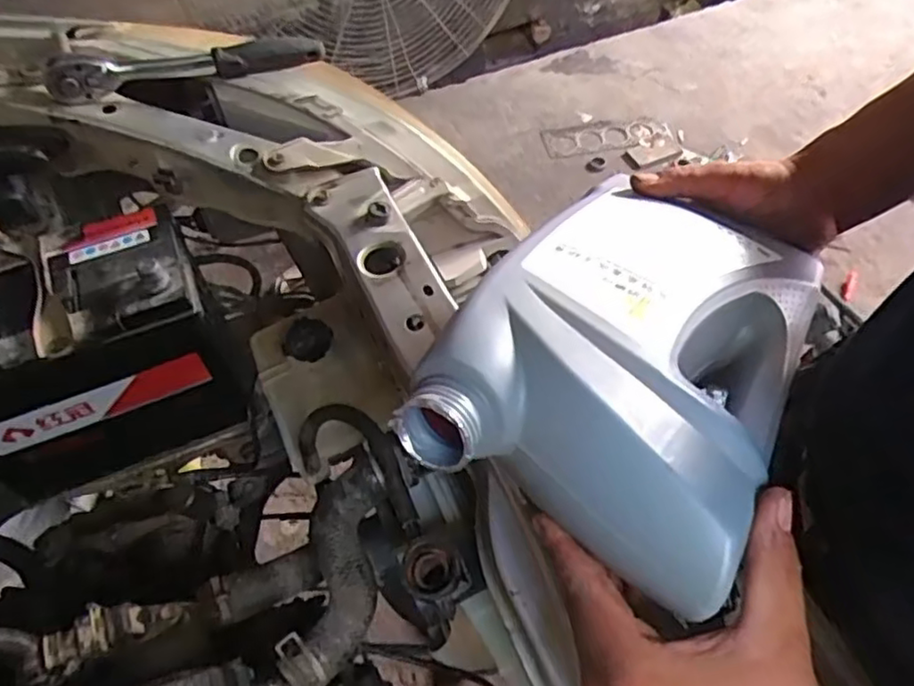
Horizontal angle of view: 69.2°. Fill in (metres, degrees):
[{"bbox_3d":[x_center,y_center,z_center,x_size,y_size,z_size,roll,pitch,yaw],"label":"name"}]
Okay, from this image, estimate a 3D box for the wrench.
[{"bbox_3d":[-0.245,-0.259,0.604,0.239,0.051,0.034,-22,55,-12],"label":"wrench"}]

